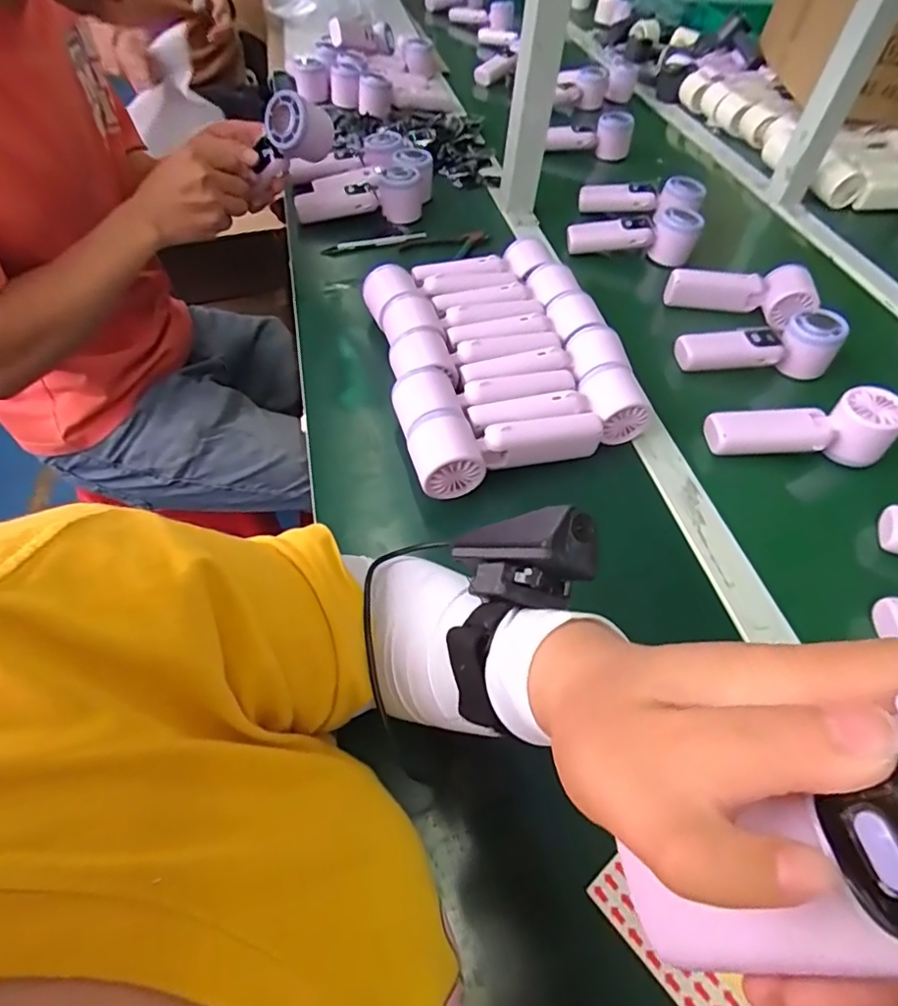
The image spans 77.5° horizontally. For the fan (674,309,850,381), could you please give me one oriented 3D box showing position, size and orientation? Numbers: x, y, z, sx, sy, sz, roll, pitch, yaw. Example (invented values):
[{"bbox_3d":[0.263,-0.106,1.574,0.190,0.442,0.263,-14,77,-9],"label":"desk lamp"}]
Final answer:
[{"bbox_3d":[0.335,-0.169,0.601,0.161,0.051,0.058,-2,52,-6],"label":"fan"}]

